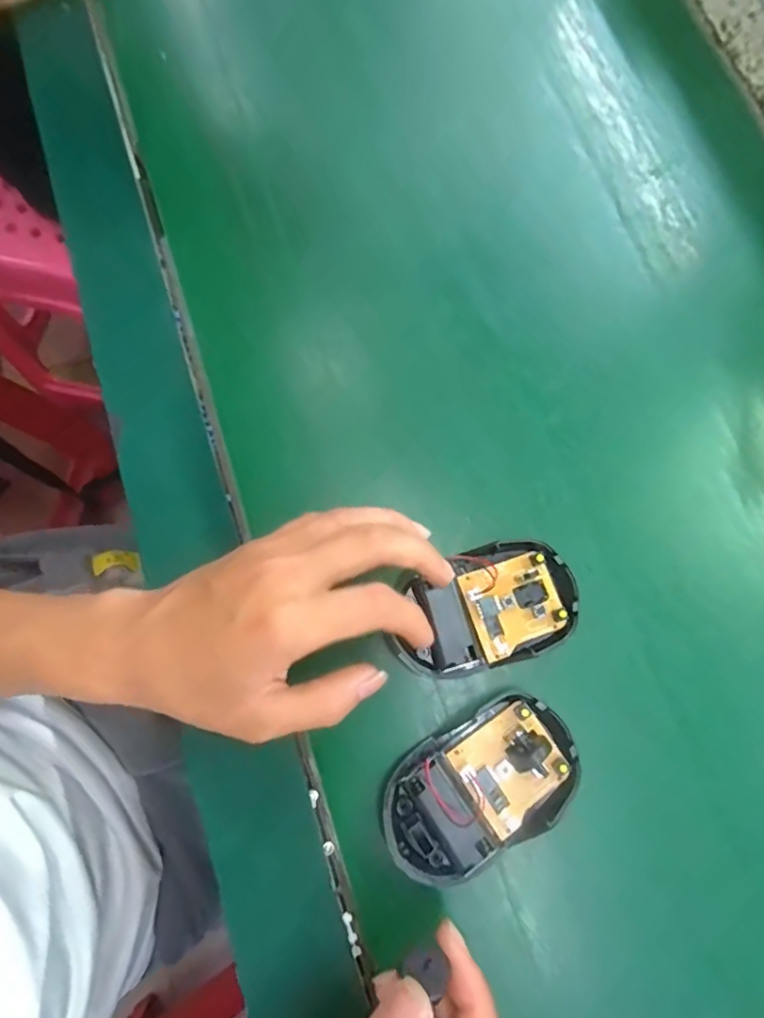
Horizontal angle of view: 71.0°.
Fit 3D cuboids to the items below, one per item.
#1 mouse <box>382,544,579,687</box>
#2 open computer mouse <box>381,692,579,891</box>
[{"bbox_3d":[0.052,0.051,0.273,0.092,0.012,0.059,-17,77,-4],"label":"mouse"},{"bbox_3d":[0.047,0.131,0.251,0.095,0.023,0.058,-27,80,-10],"label":"open computer mouse"}]

